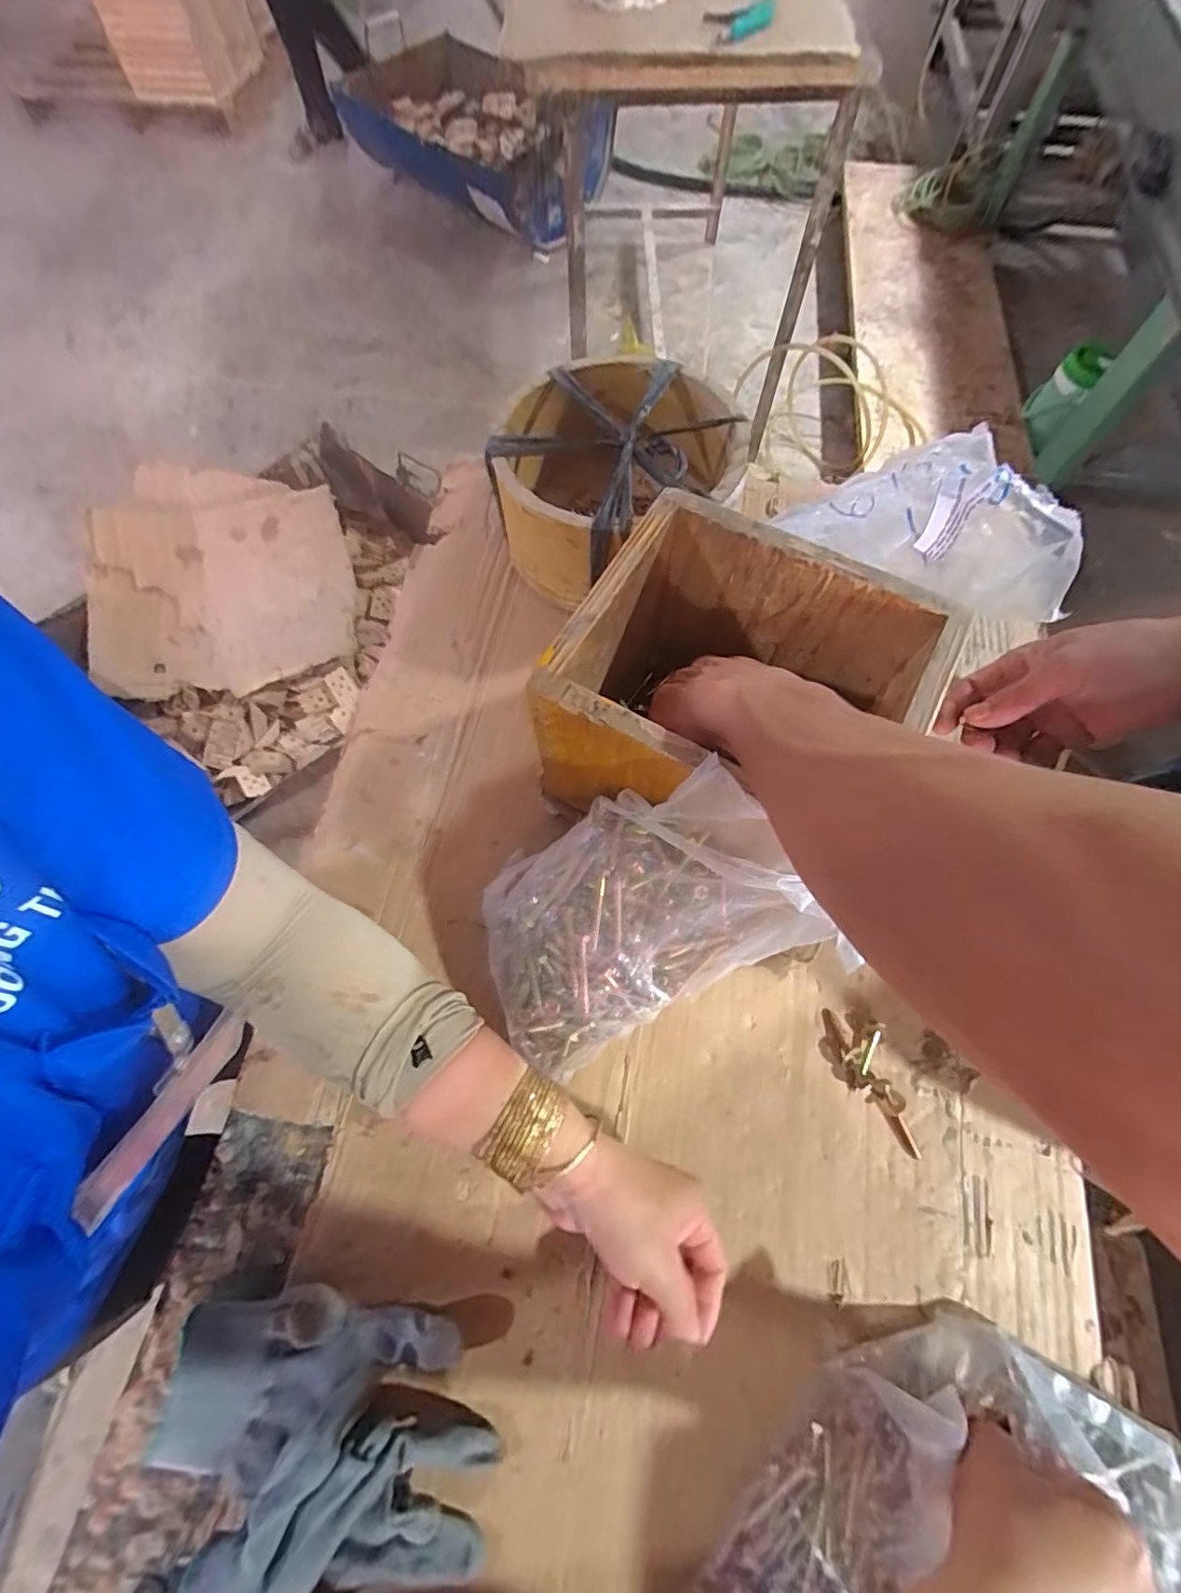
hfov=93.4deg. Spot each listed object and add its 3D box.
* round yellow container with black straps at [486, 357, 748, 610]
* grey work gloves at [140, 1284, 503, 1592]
[{"bbox_3d":[0.025,-0.290,0.519,0.218,0.108,0.208,0,69,0],"label":"round yellow container with black straps"},{"bbox_3d":[-0.154,0.353,0.303,0.188,0.048,0.141,-9,69,-4],"label":"grey work gloves"}]

